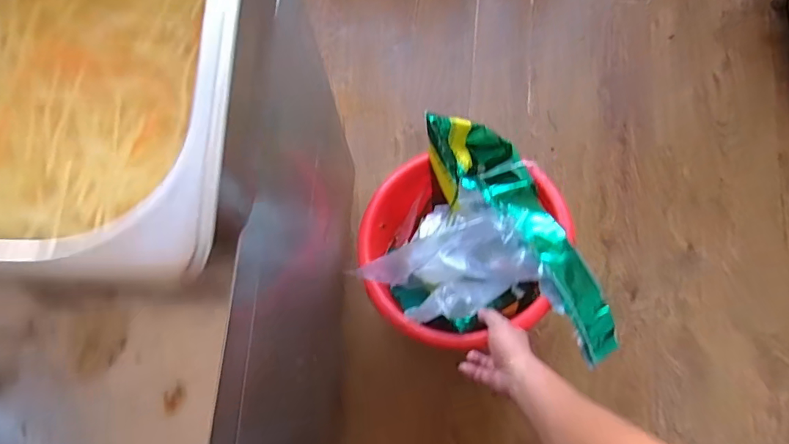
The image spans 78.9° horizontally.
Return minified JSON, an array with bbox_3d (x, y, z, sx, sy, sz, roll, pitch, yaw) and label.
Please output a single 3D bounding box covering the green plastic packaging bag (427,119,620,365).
[{"bbox_3d":[0.209,0.010,0.765,0.119,0.094,0.424,-33,79,-5],"label":"green plastic packaging bag"}]

